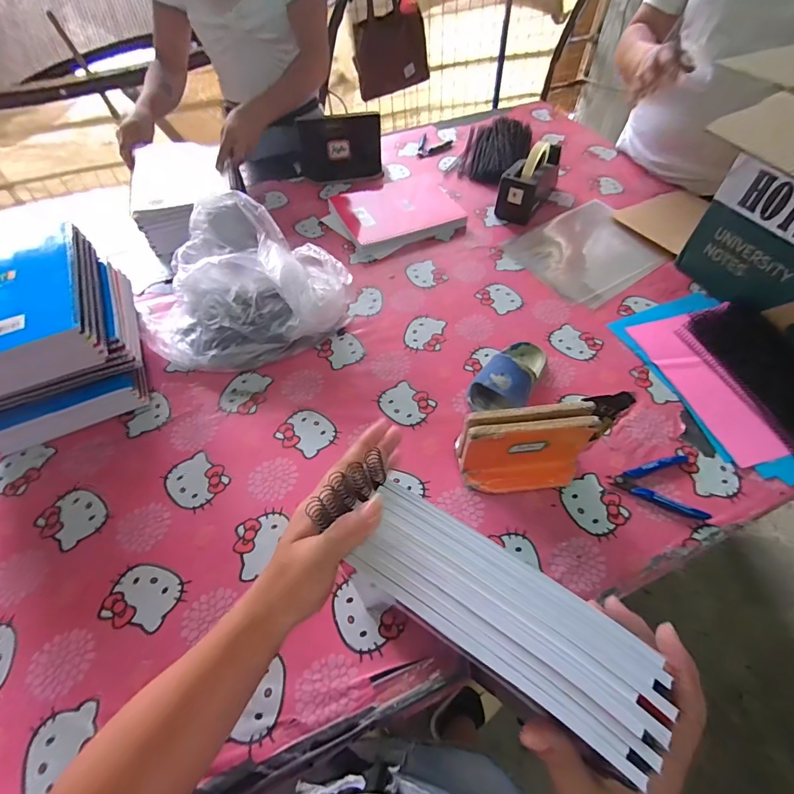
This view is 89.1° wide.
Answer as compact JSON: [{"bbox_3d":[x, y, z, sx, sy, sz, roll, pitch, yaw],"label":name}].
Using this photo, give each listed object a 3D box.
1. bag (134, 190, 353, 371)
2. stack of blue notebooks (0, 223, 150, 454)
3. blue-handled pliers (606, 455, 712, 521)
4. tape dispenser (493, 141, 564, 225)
[{"bbox_3d":[-0.274,-0.191,0.681,0.342,0.154,0.264,-18,57,-11],"label":"bag"},{"bbox_3d":[-0.518,-0.086,0.594,0.231,0.183,0.235,-21,58,-13],"label":"stack of blue notebooks"},{"bbox_3d":[0.347,0.121,0.538,0.112,0.015,0.085,-1,56,0],"label":"blue-handled pliers"},{"bbox_3d":[0.301,-0.494,0.897,0.079,0.126,0.210,27,60,18],"label":"tape dispenser"}]

